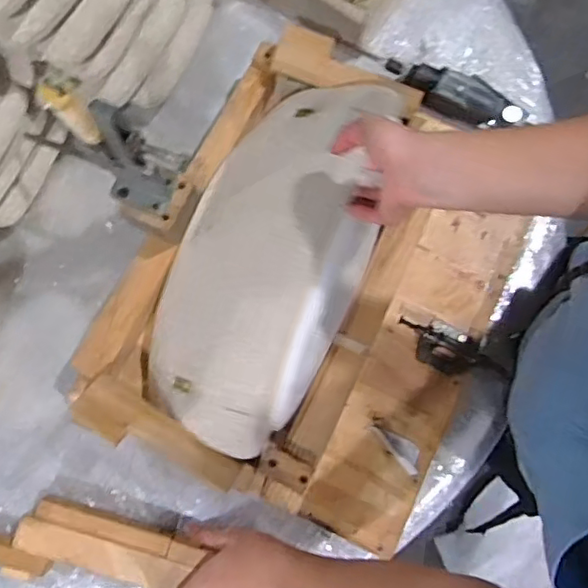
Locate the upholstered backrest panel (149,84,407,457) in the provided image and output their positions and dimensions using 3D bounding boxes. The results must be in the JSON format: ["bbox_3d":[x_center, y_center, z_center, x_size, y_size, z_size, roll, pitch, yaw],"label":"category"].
[{"bbox_3d":[-0.025,-0.049,0.682,0.213,0.113,0.429,24,78,5],"label":"upholstered backrest panel"}]

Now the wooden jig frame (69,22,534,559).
[{"bbox_3d":[0.031,-0.017,0.718,0.425,0.113,0.514,25,78,5],"label":"wooden jig frame"}]

